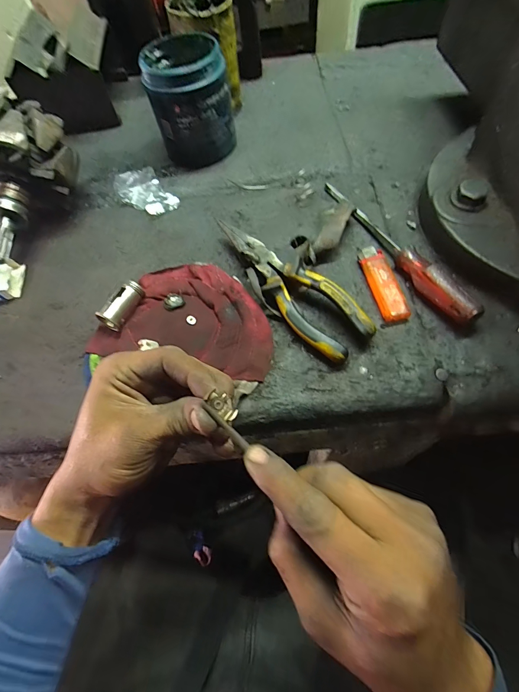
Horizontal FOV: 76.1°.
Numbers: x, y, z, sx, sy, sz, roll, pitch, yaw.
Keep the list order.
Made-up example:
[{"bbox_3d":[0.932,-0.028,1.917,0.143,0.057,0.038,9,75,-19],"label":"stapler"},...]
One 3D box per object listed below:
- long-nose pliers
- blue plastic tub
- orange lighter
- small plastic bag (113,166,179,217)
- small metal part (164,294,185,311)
[{"bbox_3d":[0.022,-0.062,0.304,0.050,0.022,0.182,-36,69,-13],"label":"long-nose pliers"},{"bbox_3d":[-0.080,-0.291,0.394,0.087,0.105,0.095,-1,65,2],"label":"blue plastic tub"},{"bbox_3d":[0.113,-0.058,0.306,0.022,0.012,0.079,-12,65,-3],"label":"orange lighter"},{"bbox_3d":[-0.133,-0.180,0.391,0.051,0.025,0.063,-38,69,-14],"label":"small plastic bag"},{"bbox_3d":[-0.079,-0.041,0.305,0.017,0.004,0.019,-35,68,-12],"label":"small metal part"}]

